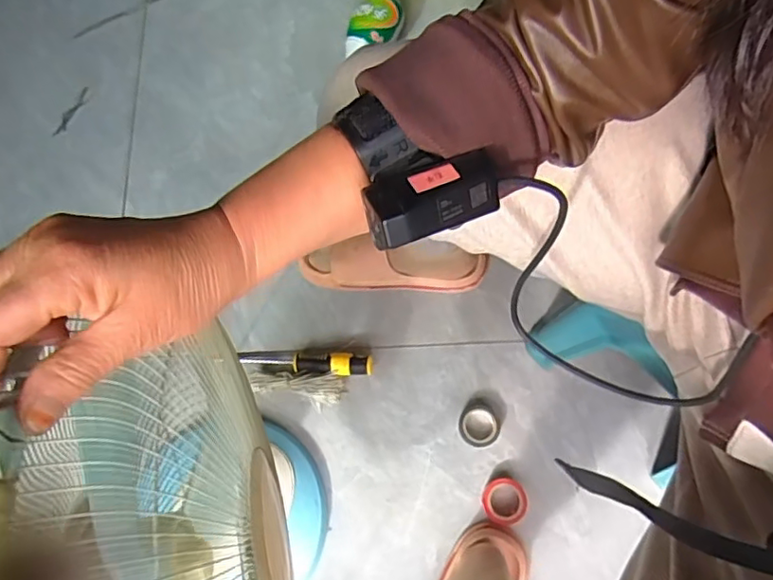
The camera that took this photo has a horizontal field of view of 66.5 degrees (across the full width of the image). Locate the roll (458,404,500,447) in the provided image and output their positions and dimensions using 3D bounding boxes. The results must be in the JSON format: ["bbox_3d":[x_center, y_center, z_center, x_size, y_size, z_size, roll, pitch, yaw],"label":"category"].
[{"bbox_3d":[0.123,0.180,0.781,0.053,0.019,0.054,-1,71,2],"label":"roll"}]

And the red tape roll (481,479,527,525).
[{"bbox_3d":[0.149,0.267,0.746,0.055,0.018,0.056,-1,71,2],"label":"red tape roll"}]

